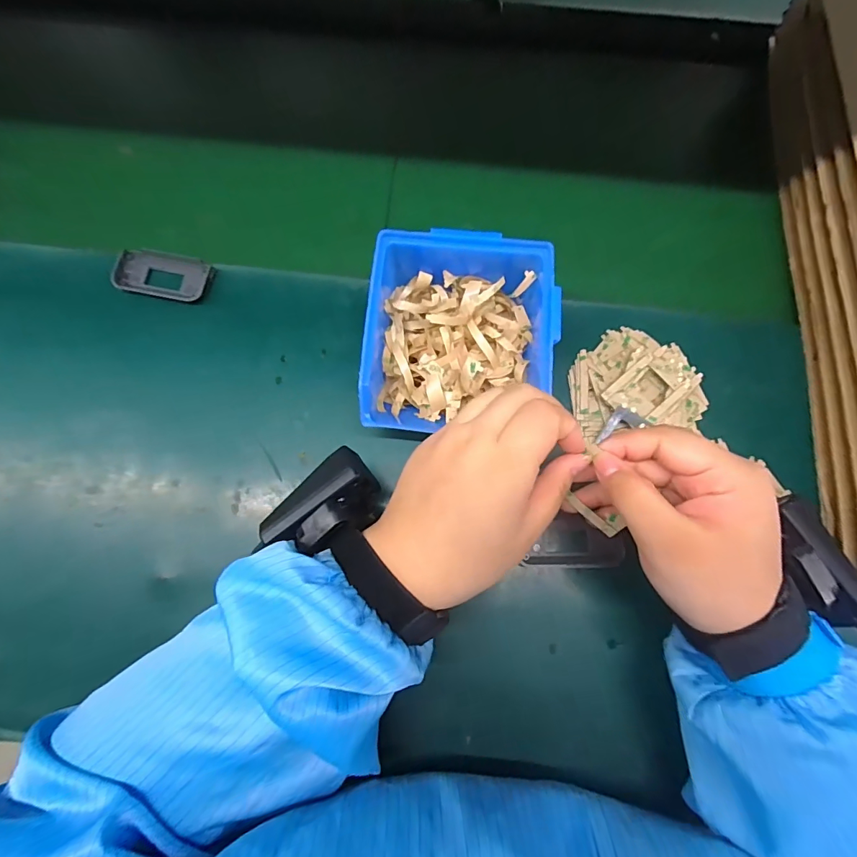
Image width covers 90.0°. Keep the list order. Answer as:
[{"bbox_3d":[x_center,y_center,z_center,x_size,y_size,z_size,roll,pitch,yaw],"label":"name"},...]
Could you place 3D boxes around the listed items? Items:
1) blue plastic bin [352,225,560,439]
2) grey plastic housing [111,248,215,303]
[{"bbox_3d":[0.022,-0.064,0.309,0.124,0.066,0.140,4,75,1],"label":"blue plastic bin"},{"bbox_3d":[-0.214,-0.125,0.347,0.074,0.009,0.040,10,75,3],"label":"grey plastic housing"}]

